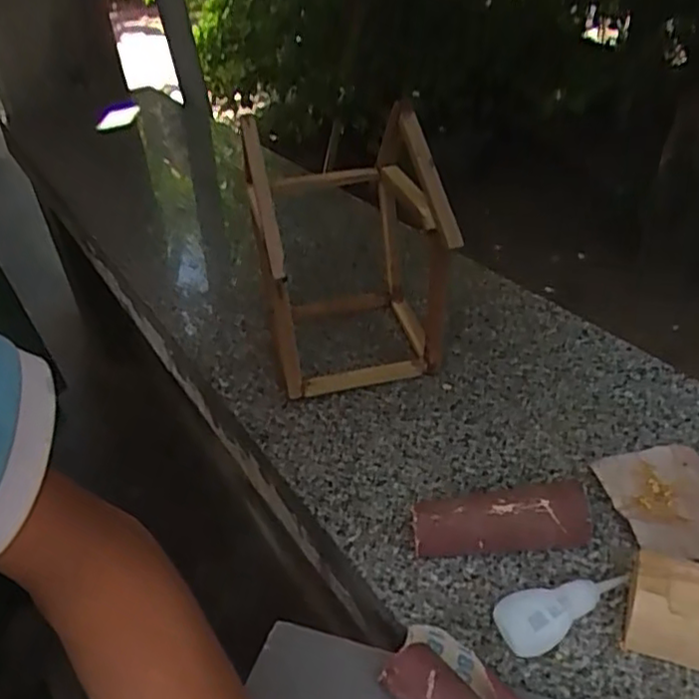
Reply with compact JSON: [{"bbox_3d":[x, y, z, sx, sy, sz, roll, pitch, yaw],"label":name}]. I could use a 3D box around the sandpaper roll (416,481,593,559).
[{"bbox_3d":[0.090,0.103,0.405,0.102,0.032,0.028,-7,36,-1],"label":"sandpaper roll"}]

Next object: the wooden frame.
[{"bbox_3d":[0.001,-0.086,0.539,0.141,0.186,0.154,-11,36,-6],"label":"wooden frame"}]

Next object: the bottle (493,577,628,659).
[{"bbox_3d":[0.115,0.138,0.365,0.075,0.016,0.029,-14,37,-11],"label":"bottle"}]

